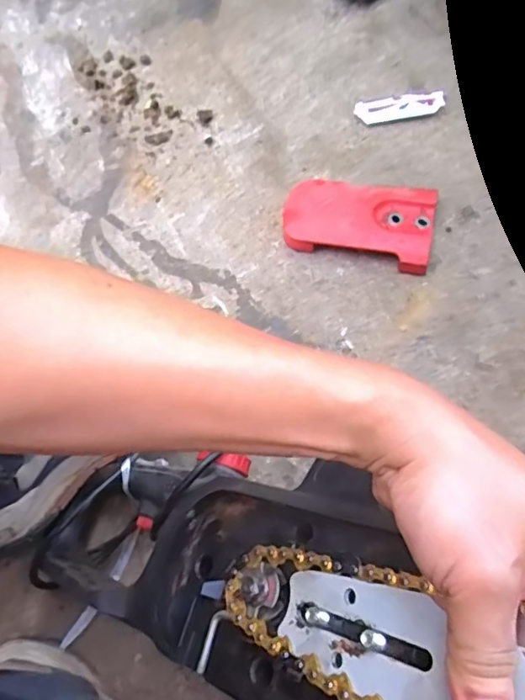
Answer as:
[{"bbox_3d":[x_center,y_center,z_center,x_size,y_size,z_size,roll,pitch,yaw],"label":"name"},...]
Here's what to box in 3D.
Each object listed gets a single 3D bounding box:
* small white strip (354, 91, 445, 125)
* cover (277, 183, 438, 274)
[{"bbox_3d":[0.180,-0.313,0.670,0.114,0.010,0.037,-7,71,-2],"label":"small white strip"},{"bbox_3d":[0.110,-0.150,0.599,0.167,0.032,0.093,13,72,5],"label":"cover"}]

